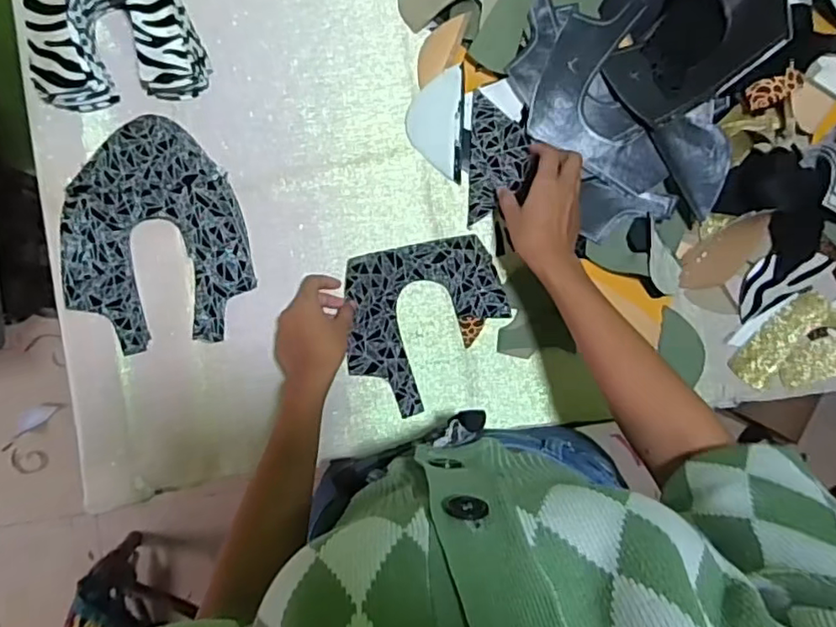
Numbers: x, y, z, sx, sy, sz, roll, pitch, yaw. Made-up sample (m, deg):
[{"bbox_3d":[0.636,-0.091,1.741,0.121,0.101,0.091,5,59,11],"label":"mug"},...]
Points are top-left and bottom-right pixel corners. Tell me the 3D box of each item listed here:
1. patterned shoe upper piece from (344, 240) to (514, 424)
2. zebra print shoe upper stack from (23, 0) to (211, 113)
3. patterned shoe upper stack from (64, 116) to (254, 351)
[{"bbox_3d":[0.012,0.013,0.677,0.180,0.008,0.178,-11,91,-2],"label":"patterned shoe upper piece"},{"bbox_3d":[-0.327,-0.314,0.641,0.168,0.082,0.167,-12,90,-2],"label":"zebra print shoe upper stack"},{"bbox_3d":[-0.289,-0.087,0.662,0.191,0.041,0.247,-11,90,-2],"label":"patterned shoe upper stack"}]

